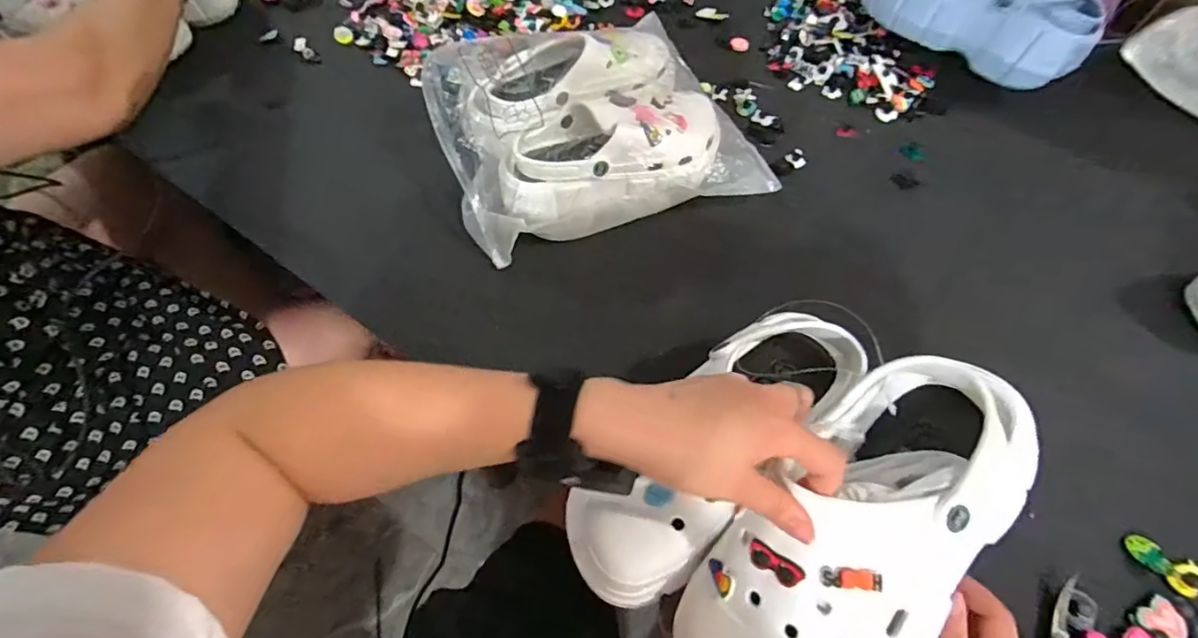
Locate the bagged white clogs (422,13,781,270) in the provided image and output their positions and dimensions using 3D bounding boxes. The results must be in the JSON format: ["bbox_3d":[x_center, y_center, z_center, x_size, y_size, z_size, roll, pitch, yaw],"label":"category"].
[{"bbox_3d":[0.001,-0.199,0.569,0.320,0.109,0.213,-19,61,-12],"label":"bagged white clogs"}]

